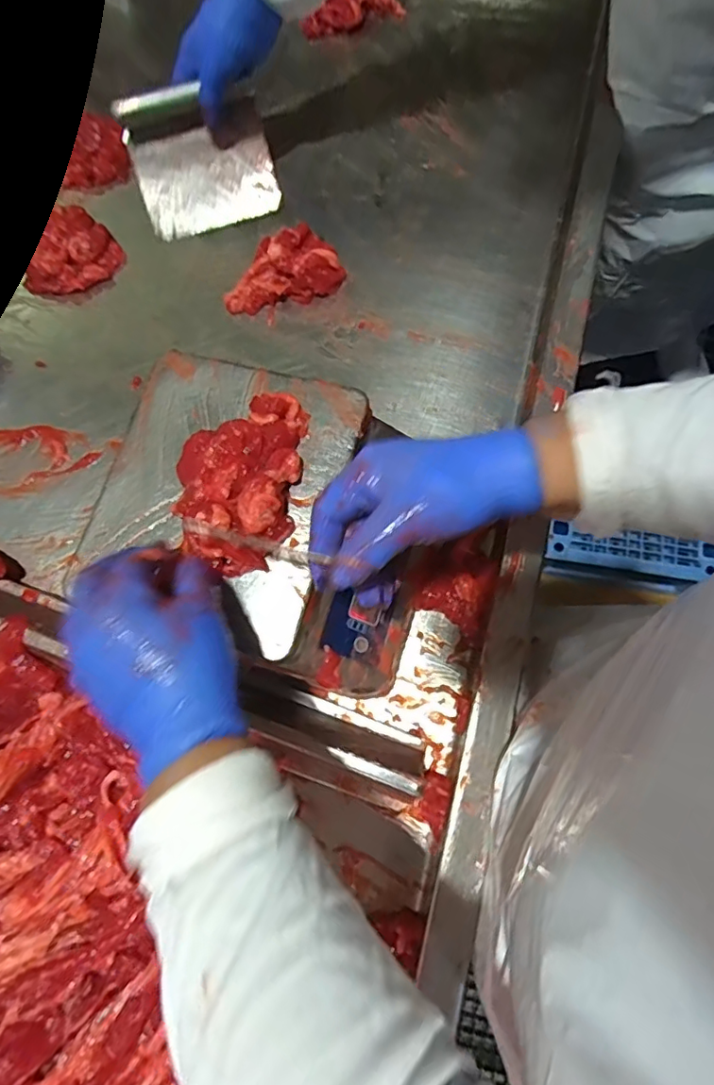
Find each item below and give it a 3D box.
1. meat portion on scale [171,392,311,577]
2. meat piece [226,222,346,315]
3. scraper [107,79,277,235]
[{"bbox_3d":[-0.090,-0.051,0.407,0.089,0.030,0.140,6,75,2],"label":"meat portion on scale"},{"bbox_3d":[-0.085,-0.296,0.603,0.127,0.040,0.071,-25,76,-6],"label":"meat piece"},{"bbox_3d":[-0.176,-0.438,0.627,0.152,0.130,0.023,-16,40,-2],"label":"scraper"}]

